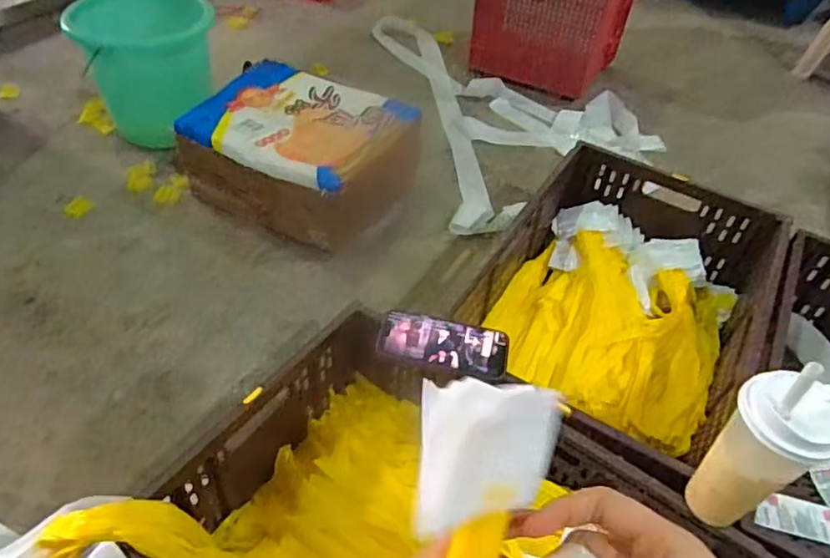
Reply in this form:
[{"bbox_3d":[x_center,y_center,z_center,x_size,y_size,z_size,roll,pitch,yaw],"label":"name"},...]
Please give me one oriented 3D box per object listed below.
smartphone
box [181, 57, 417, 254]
[{"bbox_3d":[0.037,0.082,0.768,0.163,0.010,0.079,9,46,3],"label":"smartphone"},{"bbox_3d":[-0.231,-0.266,1.265,0.411,0.173,0.320,23,50,16],"label":"box"}]

